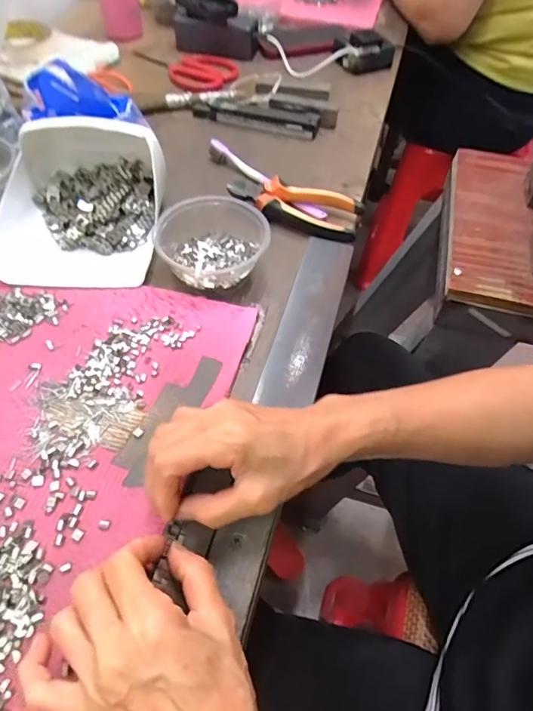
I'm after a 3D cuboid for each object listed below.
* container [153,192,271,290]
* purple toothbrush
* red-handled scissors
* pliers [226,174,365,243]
[{"bbox_3d":[-0.054,-0.113,0.465,0.106,0.047,0.105,1,54,-1],"label":"container"},{"bbox_3d":[-0.003,-0.212,0.559,0.180,0.010,0.017,37,61,22],"label":"purple toothbrush"},{"bbox_3d":[-0.133,-0.447,0.726,0.168,0.016,0.087,11,54,6],"label":"red-handled scissors"},{"bbox_3d":[0.031,-0.170,0.527,0.150,0.026,0.055,19,55,12],"label":"pliers"}]

